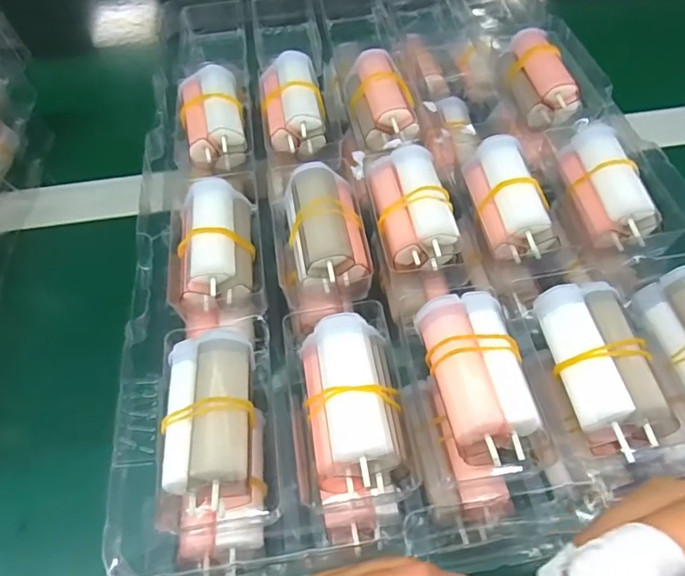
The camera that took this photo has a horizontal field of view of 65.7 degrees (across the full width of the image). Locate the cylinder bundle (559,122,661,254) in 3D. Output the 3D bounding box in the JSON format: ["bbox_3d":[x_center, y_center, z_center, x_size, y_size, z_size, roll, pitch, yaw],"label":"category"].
[{"bbox_3d":[0.138,-0.055,0.277,0.030,0.025,0.067,-7,55,0],"label":"cylinder bundle"}]

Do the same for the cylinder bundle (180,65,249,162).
[{"bbox_3d":[-0.078,-0.105,0.320,0.035,0.024,0.065,-15,55,-7],"label":"cylinder bundle"}]

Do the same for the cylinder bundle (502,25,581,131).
[{"bbox_3d":[0.125,-0.130,0.335,0.033,0.030,0.065,-24,58,28],"label":"cylinder bundle"}]

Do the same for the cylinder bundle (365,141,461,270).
[{"bbox_3d":[0.035,-0.043,0.271,0.035,0.020,0.065,-11,55,-3],"label":"cylinder bundle"}]

